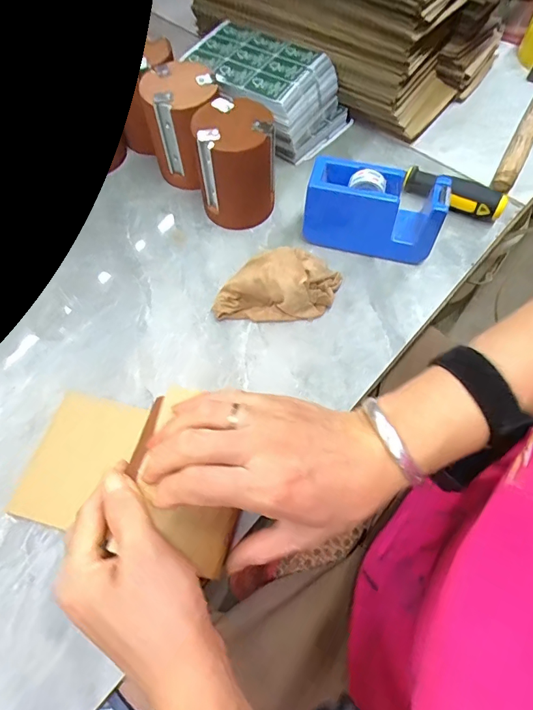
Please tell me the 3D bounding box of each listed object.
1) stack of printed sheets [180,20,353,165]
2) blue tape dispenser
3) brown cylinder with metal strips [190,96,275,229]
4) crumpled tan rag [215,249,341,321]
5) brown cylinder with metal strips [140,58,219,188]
[{"bbox_3d":[0.000,-0.307,0.518,0.169,0.077,0.110,27,67,12],"label":"stack of printed sheets"},{"bbox_3d":[0.104,-0.140,0.434,0.128,0.078,0.048,13,64,6],"label":"blue tape dispenser"},{"bbox_3d":[-0.030,-0.188,0.445,0.075,0.101,0.074,-6,64,-3],"label":"brown cylinder with metal strips"},{"bbox_3d":[0.010,-0.067,0.414,0.120,0.052,0.054,-2,64,-1],"label":"crumpled tan rag"},{"bbox_3d":[-0.087,-0.242,0.469,0.081,0.098,0.079,20,65,9],"label":"brown cylinder with metal strips"}]

